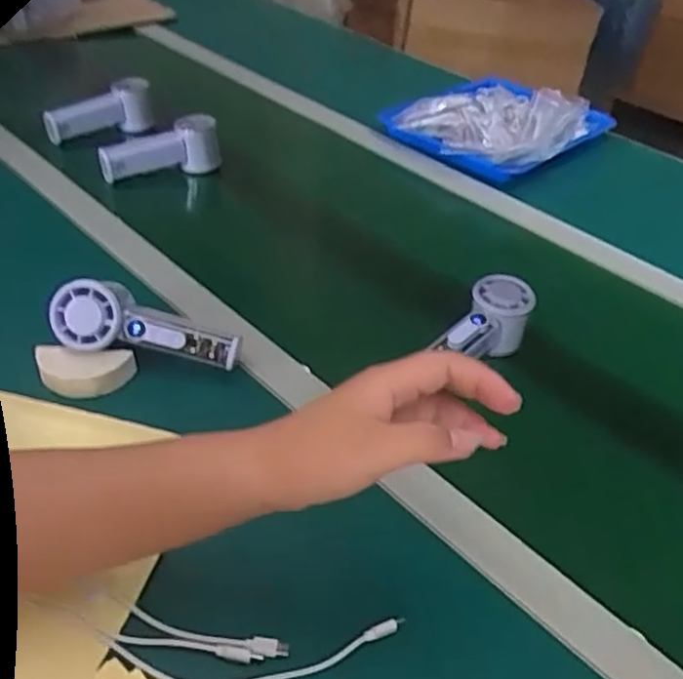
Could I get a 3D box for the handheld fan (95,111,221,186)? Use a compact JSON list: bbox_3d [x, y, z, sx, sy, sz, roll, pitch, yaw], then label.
[{"bbox_3d":[-0.235,-0.240,0.926,0.153,0.072,0.055,-12,41,-20],"label":"handheld fan"}]

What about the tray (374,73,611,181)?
[{"bbox_3d":[0.246,-0.349,1.119,0.272,0.079,0.329,32,45,28],"label":"tray"}]

